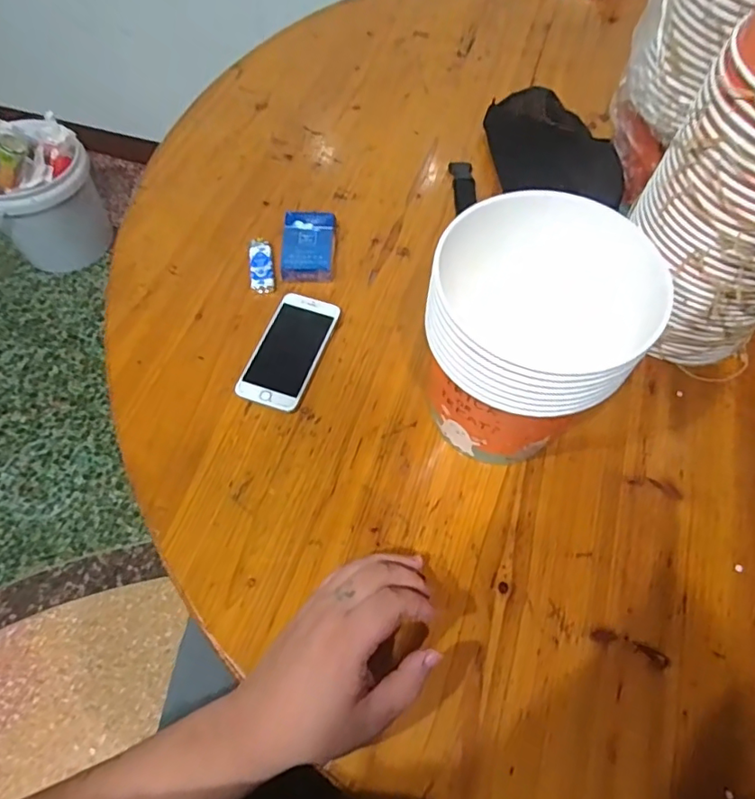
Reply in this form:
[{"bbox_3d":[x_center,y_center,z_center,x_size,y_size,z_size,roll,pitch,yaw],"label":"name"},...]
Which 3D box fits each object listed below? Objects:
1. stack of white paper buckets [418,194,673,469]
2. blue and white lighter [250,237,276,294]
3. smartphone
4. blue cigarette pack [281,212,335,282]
[{"bbox_3d":[0.116,-0.038,0.456,0.151,0.199,0.142,22,62,11],"label":"stack of white paper buckets"},{"bbox_3d":[-0.129,-0.151,0.613,0.024,0.011,0.080,-6,62,-4],"label":"blue and white lighter"},{"bbox_3d":[-0.090,-0.051,0.560,0.066,0.011,0.131,17,63,8],"label":"smartphone"},{"bbox_3d":[-0.078,-0.173,0.622,0.056,0.027,0.086,1,62,-1],"label":"blue cigarette pack"}]

